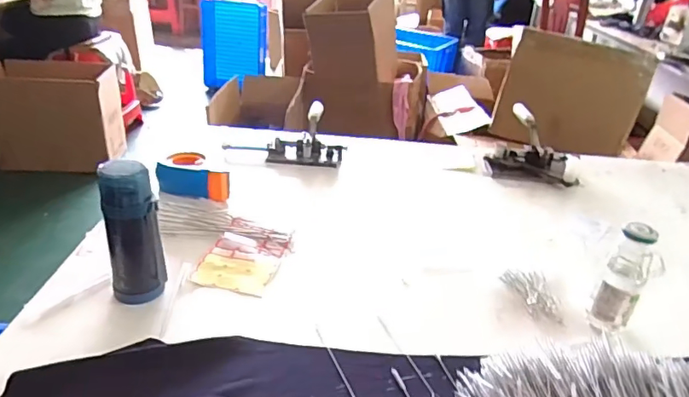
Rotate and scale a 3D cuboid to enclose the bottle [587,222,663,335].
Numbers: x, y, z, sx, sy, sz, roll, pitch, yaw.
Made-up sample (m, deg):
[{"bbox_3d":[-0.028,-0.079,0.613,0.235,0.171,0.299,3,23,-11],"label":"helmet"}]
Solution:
[{"bbox_3d":[0.400,0.120,0.741,0.062,0.171,0.052,24,34,31],"label":"bottle"}]

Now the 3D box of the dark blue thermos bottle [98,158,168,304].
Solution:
[{"bbox_3d":[-0.290,0.047,0.705,0.068,0.198,0.057,-11,32,-25],"label":"dark blue thermos bottle"}]

